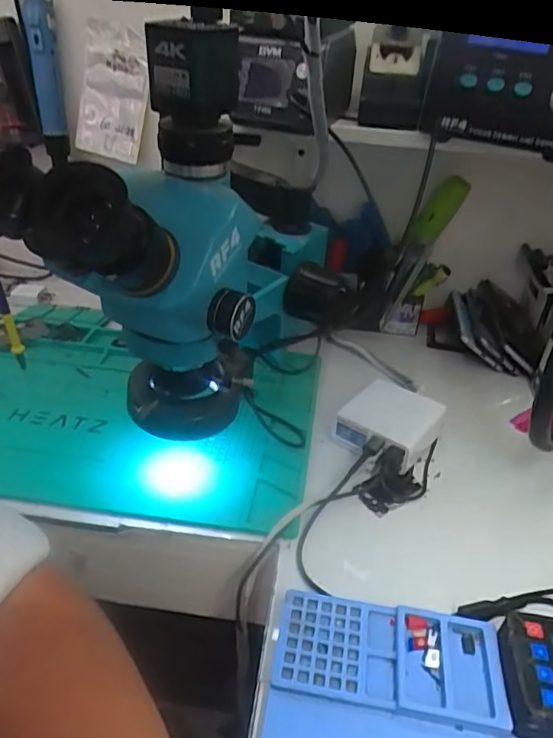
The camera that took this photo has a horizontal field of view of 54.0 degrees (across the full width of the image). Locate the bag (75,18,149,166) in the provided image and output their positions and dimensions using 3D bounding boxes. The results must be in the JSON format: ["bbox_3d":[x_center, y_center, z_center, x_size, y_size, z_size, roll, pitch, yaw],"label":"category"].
[{"bbox_3d":[-0.240,-0.404,0.797,0.100,0.177,0.027,15,17,7],"label":"bag"}]

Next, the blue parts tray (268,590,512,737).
[{"bbox_3d":[0.075,0.197,0.372,0.148,0.017,0.070,9,33,7],"label":"blue parts tray"}]

